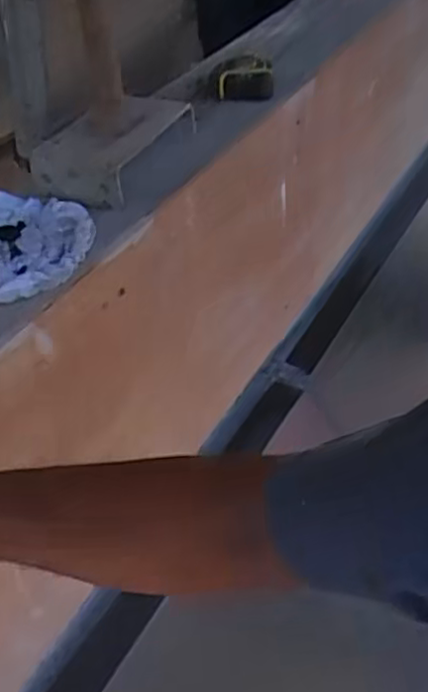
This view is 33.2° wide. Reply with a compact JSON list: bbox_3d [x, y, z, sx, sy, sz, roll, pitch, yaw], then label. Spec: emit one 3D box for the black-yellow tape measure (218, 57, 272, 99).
[{"bbox_3d":[0.041,-0.340,0.906,0.066,0.030,0.078,-2,41,3],"label":"black-yellow tape measure"}]

